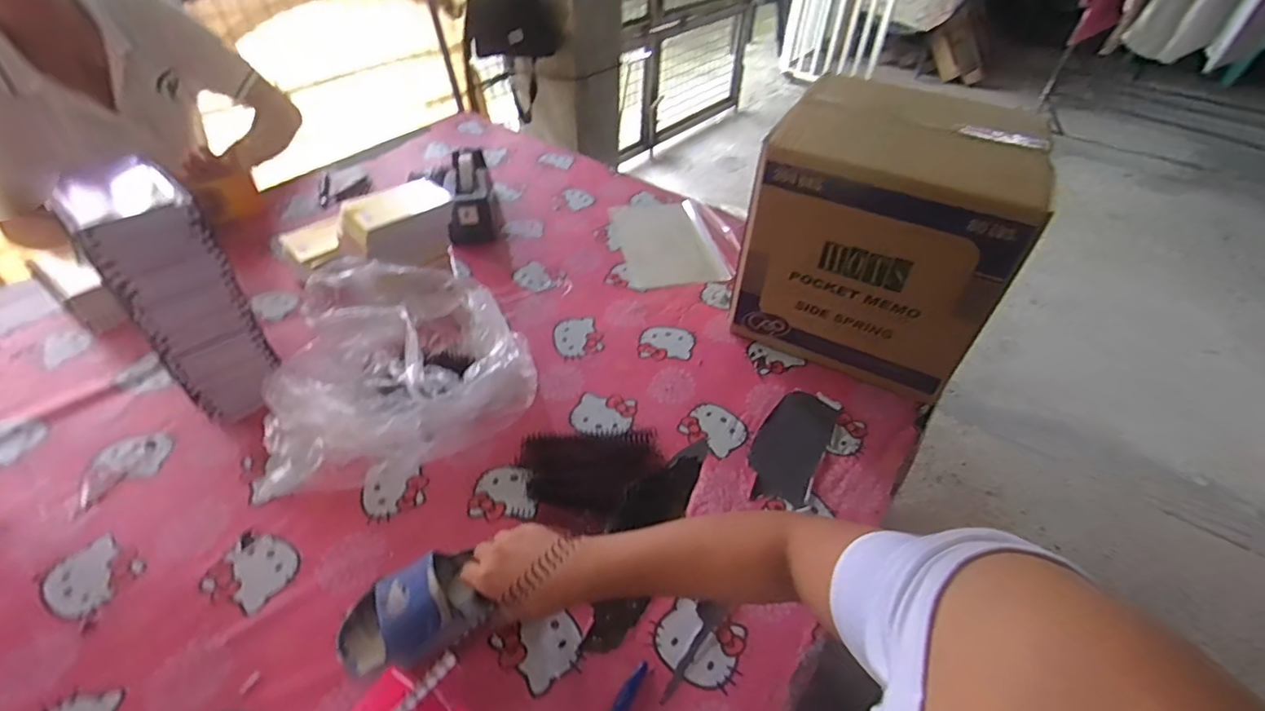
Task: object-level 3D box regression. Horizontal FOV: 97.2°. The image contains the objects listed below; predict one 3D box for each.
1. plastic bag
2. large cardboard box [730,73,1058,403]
[{"bbox_3d":[-0.288,0.006,0.713,0.299,0.110,0.286,-6,46,-9],"label":"plastic bag"},{"bbox_3d":[0.327,-0.166,0.752,0.297,0.328,0.258,22,48,17],"label":"large cardboard box"}]

